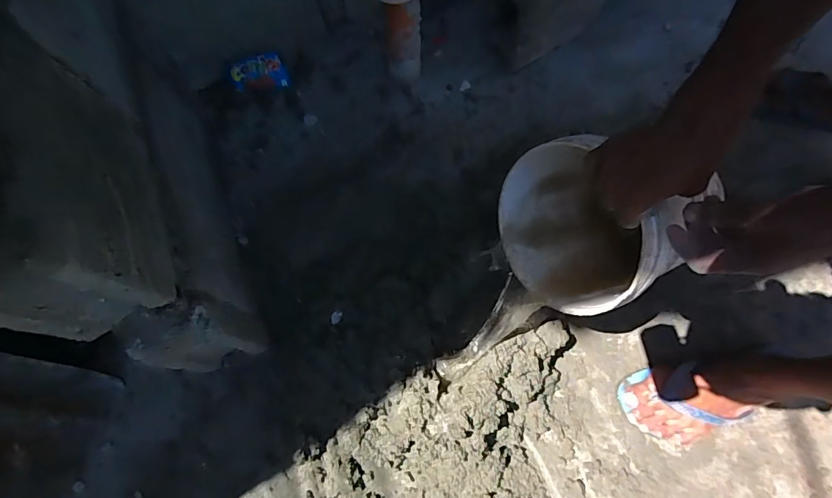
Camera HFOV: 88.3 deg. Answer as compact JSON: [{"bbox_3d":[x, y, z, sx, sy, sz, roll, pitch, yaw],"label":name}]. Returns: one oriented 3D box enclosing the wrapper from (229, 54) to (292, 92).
[{"bbox_3d":[-0.294,-0.333,0.808,0.100,0.061,0.009,-19,33,-25],"label":"wrapper"}]

